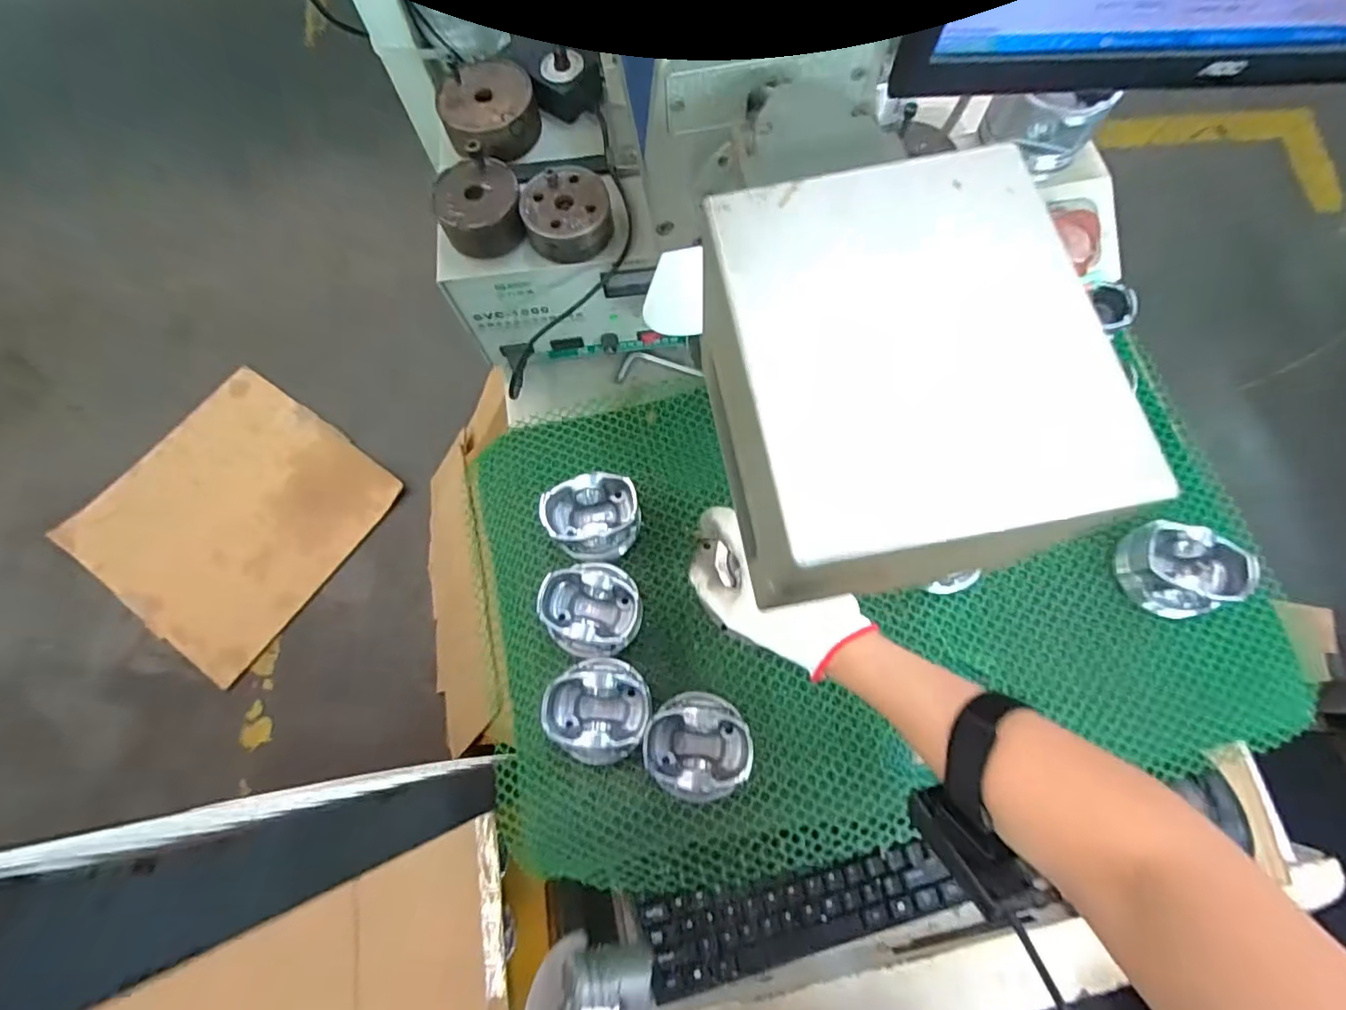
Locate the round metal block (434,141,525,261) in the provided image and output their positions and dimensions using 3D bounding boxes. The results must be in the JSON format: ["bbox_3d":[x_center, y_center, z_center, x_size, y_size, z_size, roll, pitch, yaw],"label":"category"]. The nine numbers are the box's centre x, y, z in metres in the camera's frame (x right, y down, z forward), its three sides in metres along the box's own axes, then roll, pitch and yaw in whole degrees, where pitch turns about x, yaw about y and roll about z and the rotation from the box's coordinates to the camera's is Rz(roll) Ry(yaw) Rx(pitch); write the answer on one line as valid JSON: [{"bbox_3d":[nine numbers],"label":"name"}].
[{"bbox_3d":[-0.159,-0.245,0.495,0.066,0.055,0.068,0,72,1],"label":"round metal block"}]

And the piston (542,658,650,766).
[{"bbox_3d":[-0.060,0.166,0.490,0.077,0.044,0.079,0,72,1],"label":"piston"}]

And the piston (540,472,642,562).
[{"bbox_3d":[-0.072,0.014,0.547,0.083,0.049,0.070,-12,72,-3],"label":"piston"}]

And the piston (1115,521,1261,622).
[{"bbox_3d":[0.439,0.058,0.523,0.087,0.053,0.068,14,72,6],"label":"piston"}]

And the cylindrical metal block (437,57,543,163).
[{"bbox_3d":[-0.161,-0.347,0.532,0.089,0.029,0.085,0,72,1],"label":"cylindrical metal block"}]

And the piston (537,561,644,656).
[{"bbox_3d":[-0.070,0.089,0.517,0.079,0.044,0.076,5,72,3],"label":"piston"}]

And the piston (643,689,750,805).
[{"bbox_3d":[0.020,0.192,0.478,0.080,0.045,0.078,0,72,1],"label":"piston"}]

